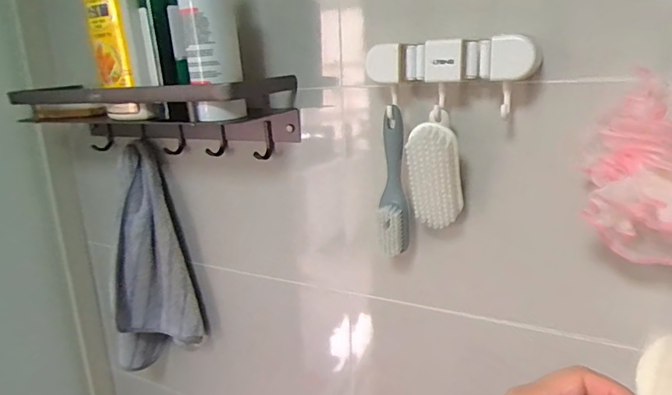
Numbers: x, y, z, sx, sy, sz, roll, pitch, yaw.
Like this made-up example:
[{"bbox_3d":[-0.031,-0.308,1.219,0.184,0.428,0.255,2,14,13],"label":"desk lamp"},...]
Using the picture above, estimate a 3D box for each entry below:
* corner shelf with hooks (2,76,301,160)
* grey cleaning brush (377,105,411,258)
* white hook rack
[{"bbox_3d":[-0.299,-0.112,0.699,0.474,0.102,0.188,2,15,21],"label":"corner shelf with hooks"},{"bbox_3d":[0.069,-0.017,0.575,0.043,0.173,0.034,-1,15,10],"label":"grey cleaning brush"},{"bbox_3d":[0.131,-0.122,0.515,0.170,0.096,0.035,3,15,22],"label":"white hook rack"}]

